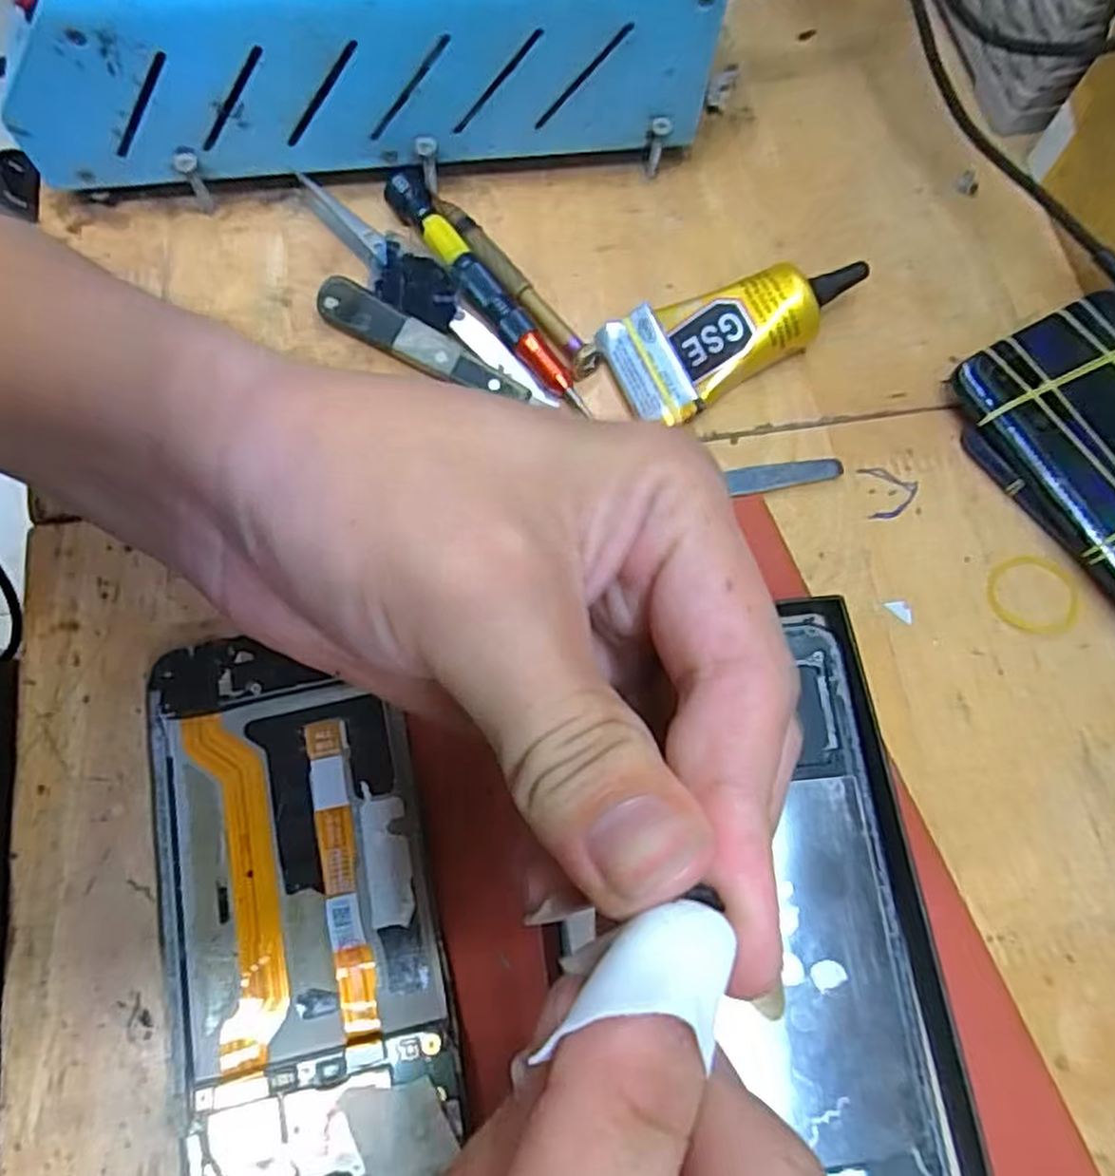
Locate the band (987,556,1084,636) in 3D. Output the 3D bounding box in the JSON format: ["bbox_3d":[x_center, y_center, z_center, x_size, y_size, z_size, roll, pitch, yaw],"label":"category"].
[{"bbox_3d":[0.160,0.002,0.253,0.031,0.004,0.027,7,73,0],"label":"band"}]

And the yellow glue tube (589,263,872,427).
[{"bbox_3d":[0.064,-0.089,0.269,0.091,0.024,0.038,-21,74,7],"label":"yellow glue tube"}]

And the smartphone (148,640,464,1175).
[{"bbox_3d":[-0.071,0.090,0.215,0.071,0.015,0.153,-12,74,-6],"label":"smartphone"}]

